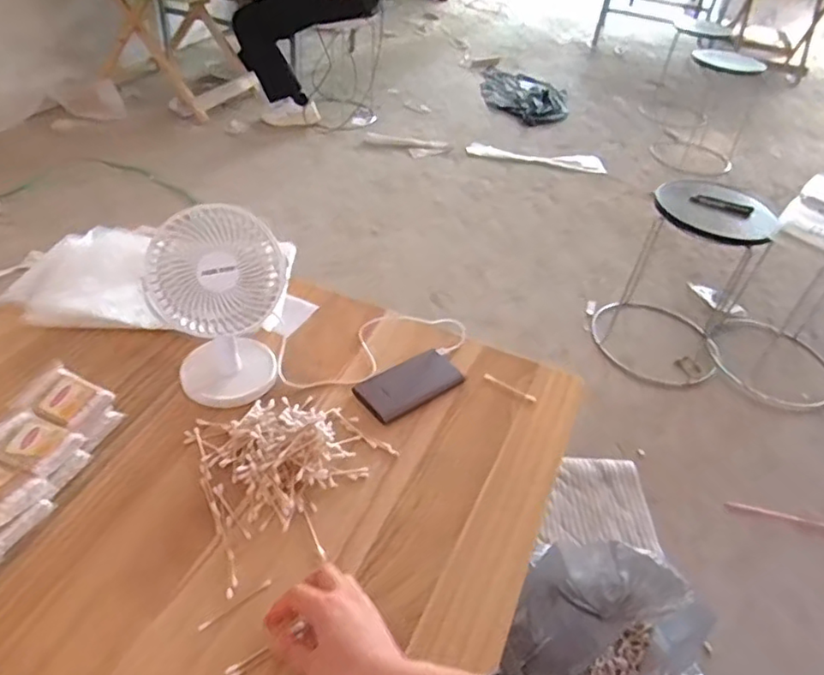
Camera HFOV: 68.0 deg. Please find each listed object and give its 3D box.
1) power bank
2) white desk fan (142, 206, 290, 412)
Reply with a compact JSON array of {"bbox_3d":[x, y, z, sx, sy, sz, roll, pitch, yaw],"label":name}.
[{"bbox_3d":[-0.003,0.057,0.768,0.130,0.012,0.069,-24,49,-30],"label":"power bank"},{"bbox_3d":[-0.214,-0.031,0.692,0.143,0.219,0.103,-6,43,-13],"label":"white desk fan"}]

